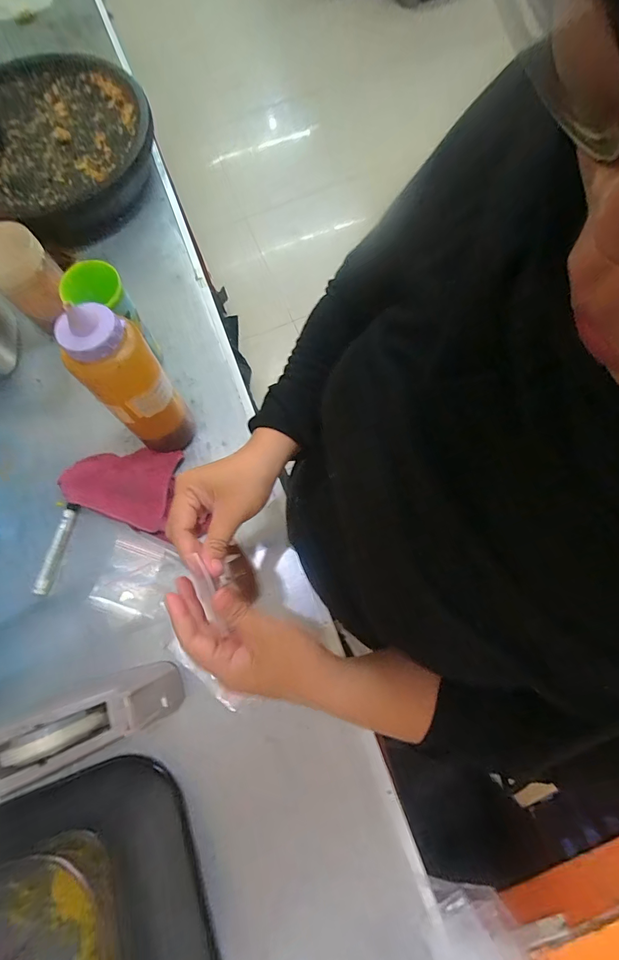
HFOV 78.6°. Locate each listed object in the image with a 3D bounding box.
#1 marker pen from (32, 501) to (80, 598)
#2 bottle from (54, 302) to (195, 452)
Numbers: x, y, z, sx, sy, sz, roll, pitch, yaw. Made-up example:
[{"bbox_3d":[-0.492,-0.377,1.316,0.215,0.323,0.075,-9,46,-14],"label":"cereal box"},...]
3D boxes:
[{"bbox_3d":[-0.352,0.095,0.528,0.018,0.013,0.127,11,77,4],"label":"marker pen"},{"bbox_3d":[-0.208,-0.108,0.465,0.084,0.225,0.074,-43,79,-9],"label":"bottle"}]

